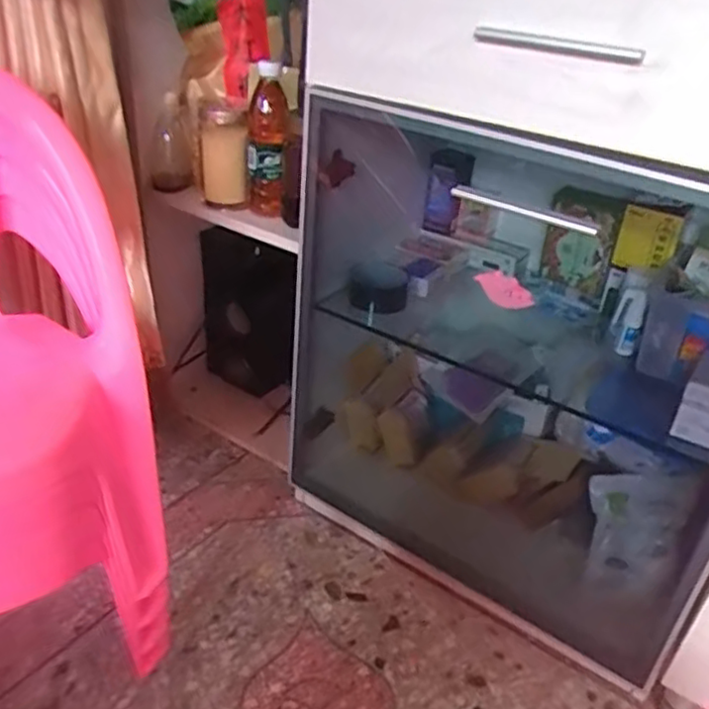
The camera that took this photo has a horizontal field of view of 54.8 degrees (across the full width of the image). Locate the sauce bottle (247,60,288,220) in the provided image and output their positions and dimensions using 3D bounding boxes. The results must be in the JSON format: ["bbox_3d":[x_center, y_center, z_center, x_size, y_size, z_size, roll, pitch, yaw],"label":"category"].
[{"bbox_3d":[-0.126,-0.303,0.991,0.058,0.220,0.064,1,31,-7],"label":"sauce bottle"}]

